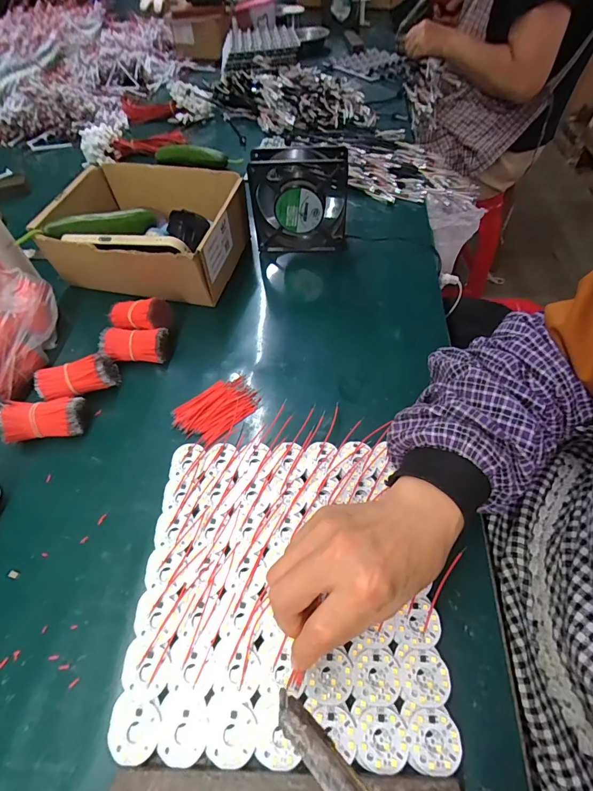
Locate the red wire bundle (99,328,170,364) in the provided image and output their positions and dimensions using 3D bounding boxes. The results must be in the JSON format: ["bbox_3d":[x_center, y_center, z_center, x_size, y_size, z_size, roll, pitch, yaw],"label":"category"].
[{"bbox_3d":[-0.180,-0.055,0.442,0.072,0.029,0.038,2,53,4],"label":"red wire bundle"}]

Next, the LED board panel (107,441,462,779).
[{"bbox_3d":[-0.010,0.133,0.301,0.211,0.009,0.216,-1,54,2],"label":"LED board panel"}]

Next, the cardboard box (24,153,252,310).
[{"bbox_3d":[-0.189,-0.213,0.517,0.219,0.089,0.171,12,55,11],"label":"cardboard box"}]

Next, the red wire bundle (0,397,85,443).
[{"bbox_3d":[-0.249,0.023,0.386,0.071,0.039,0.034,-10,53,-5],"label":"red wire bundle"}]

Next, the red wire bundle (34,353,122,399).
[{"bbox_3d":[-0.230,-0.017,0.414,0.076,0.035,0.031,-18,54,-11],"label":"red wire bundle"}]

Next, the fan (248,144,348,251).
[{"bbox_3d":[0.005,-0.255,0.516,0.118,0.115,0.048,4,54,6],"label":"fan"}]

